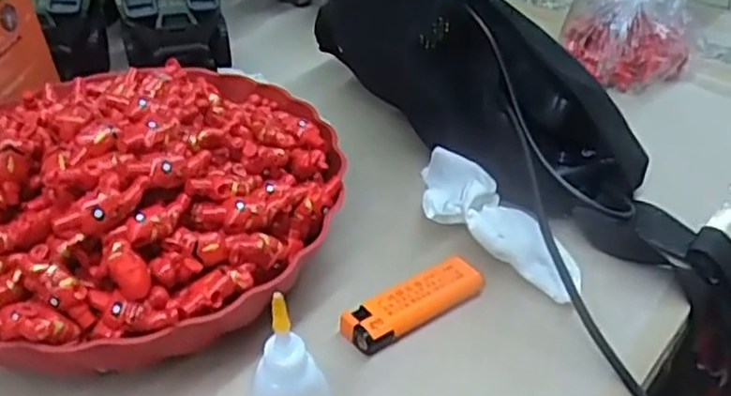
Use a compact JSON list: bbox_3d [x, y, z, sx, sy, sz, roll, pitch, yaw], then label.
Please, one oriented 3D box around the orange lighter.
[{"bbox_3d":[0.026,0.055,0.368,0.079,0.014,0.024,-26,45,-29],"label":"orange lighter"}]

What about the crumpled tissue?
[{"bbox_3d":[0.070,0.011,0.413,0.041,0.033,0.132,-19,42,-22],"label":"crumpled tissue"}]

